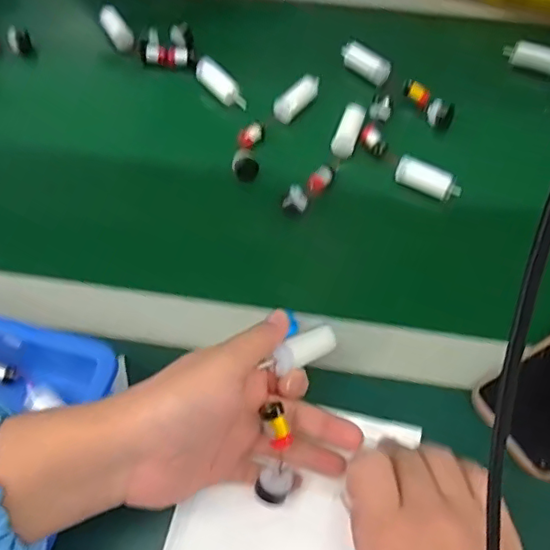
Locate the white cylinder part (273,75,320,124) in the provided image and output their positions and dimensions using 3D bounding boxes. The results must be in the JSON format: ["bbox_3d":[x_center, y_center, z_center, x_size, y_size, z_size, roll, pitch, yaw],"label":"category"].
[{"bbox_3d":[0.023,-0.177,0.560,0.021,0.016,0.062,38,67,20],"label":"white cylinder part"}]

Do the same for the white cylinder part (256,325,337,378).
[{"bbox_3d":[0.018,0.047,0.356,0.051,0.013,0.016,-21,59,-35],"label":"white cylinder part"}]

